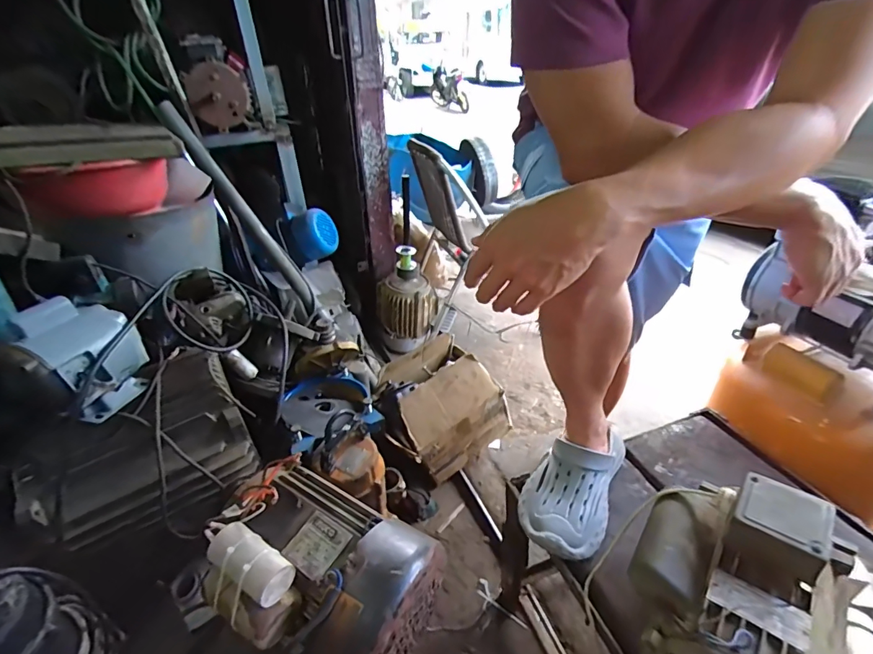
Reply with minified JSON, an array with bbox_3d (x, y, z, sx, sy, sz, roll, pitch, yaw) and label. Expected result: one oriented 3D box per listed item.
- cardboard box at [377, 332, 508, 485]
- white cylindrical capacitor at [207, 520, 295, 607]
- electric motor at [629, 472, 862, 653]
[{"bbox_3d":[0.006,0.208,1.250,0.300,0.260,0.268,-23,39,-28],"label":"cardboard box"},{"bbox_3d":[-0.215,0.274,0.516,0.095,0.047,0.048,18,39,28],"label":"white cylindrical capacitor"},{"bbox_3d":[0.298,0.291,0.450,0.190,0.150,0.276,25,42,35],"label":"electric motor"}]

